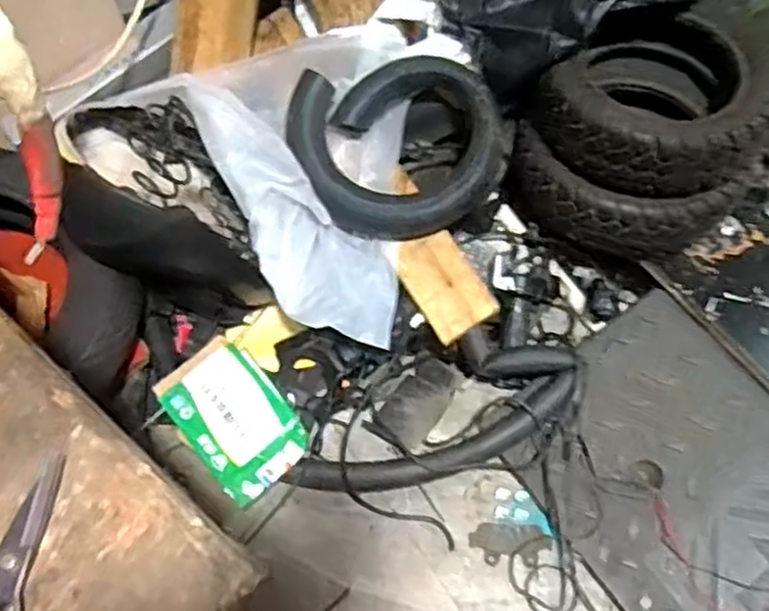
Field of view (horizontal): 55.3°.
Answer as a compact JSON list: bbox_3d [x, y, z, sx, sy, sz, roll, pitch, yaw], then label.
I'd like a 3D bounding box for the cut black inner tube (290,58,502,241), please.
[{"bbox_3d":[0.006,-0.168,0.773,0.222,0.048,0.222,-2,82,11],"label":"cut black inner tube"}]

